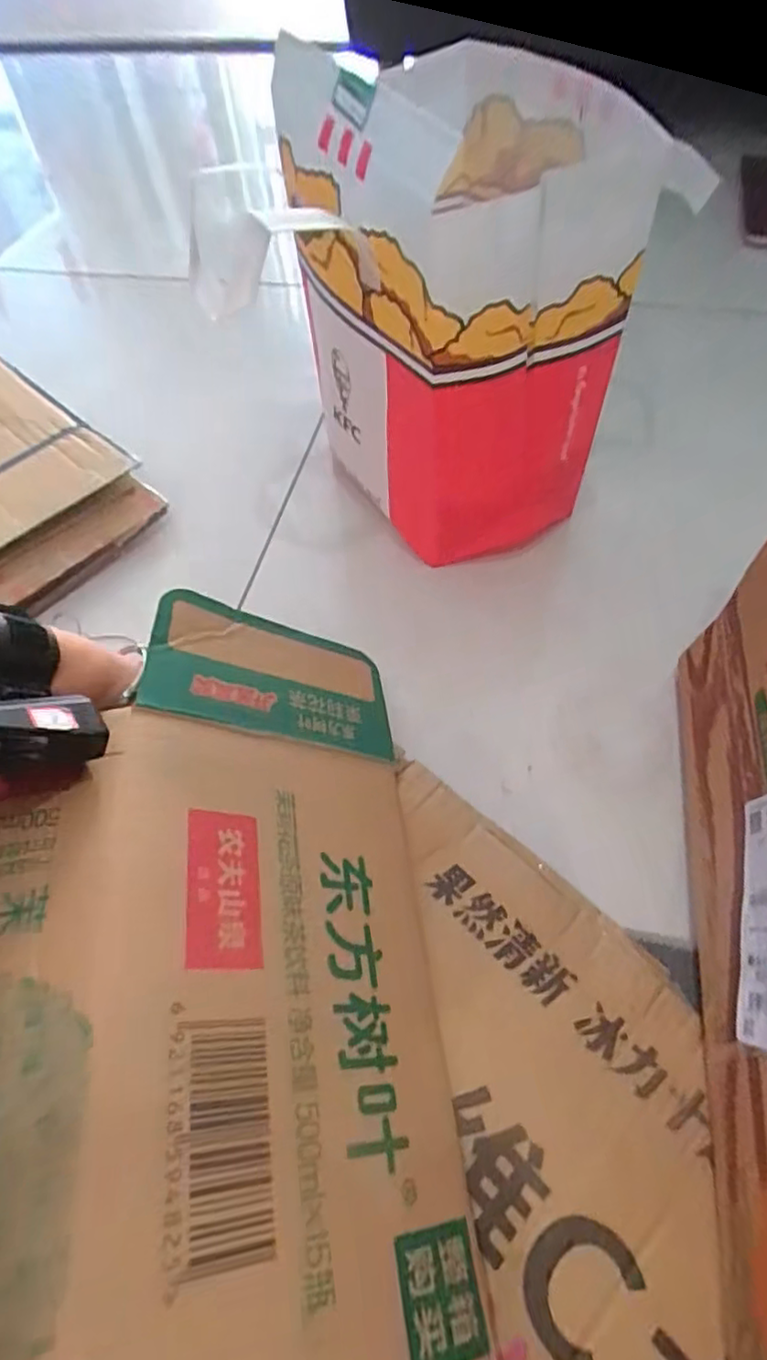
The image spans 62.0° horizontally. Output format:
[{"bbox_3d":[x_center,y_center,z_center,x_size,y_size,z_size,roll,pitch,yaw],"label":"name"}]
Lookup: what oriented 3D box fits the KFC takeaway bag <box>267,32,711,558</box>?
[{"bbox_3d":[0.058,-0.299,0.549,0.244,0.304,0.256,-15,57,-6],"label":"KFC takeaway bag"}]

